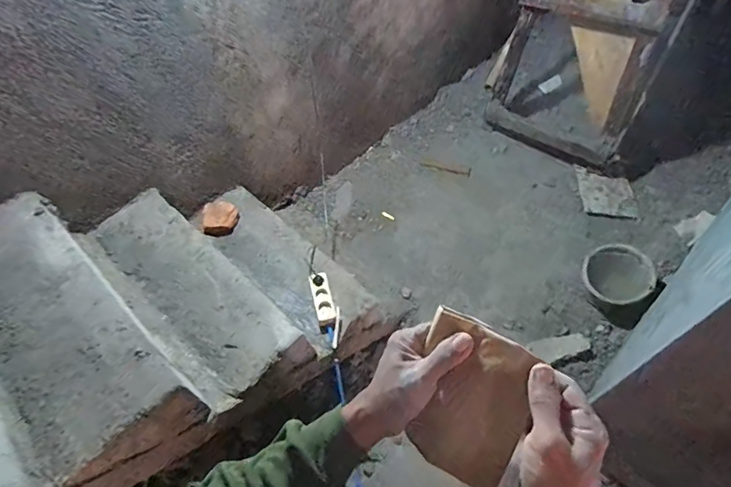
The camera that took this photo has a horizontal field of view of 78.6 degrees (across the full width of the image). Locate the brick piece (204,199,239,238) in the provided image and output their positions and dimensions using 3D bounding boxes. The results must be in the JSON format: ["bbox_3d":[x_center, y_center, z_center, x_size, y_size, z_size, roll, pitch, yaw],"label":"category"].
[{"bbox_3d":[-0.491,-0.087,1.523,0.119,0.051,0.118,-14,55,-4],"label":"brick piece"}]

